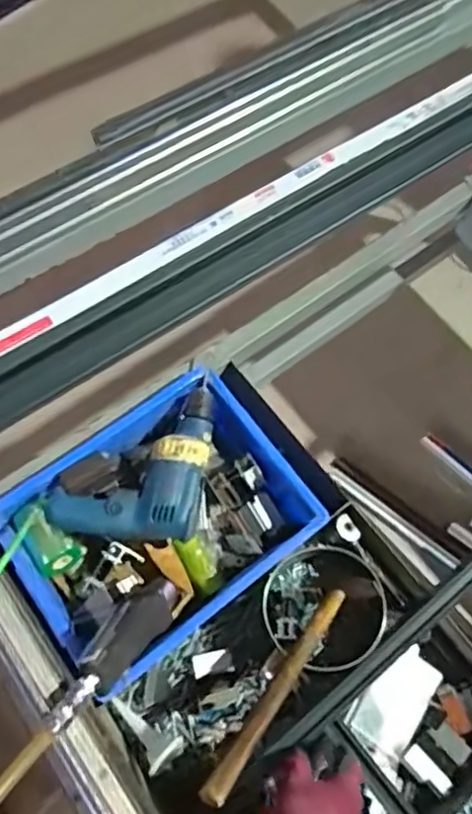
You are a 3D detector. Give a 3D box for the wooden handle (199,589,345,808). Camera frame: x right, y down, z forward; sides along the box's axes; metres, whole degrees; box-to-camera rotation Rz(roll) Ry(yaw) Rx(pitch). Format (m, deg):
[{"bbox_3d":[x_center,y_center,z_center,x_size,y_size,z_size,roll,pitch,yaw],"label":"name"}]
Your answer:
[{"bbox_3d":[0.051,0.298,0.662,0.019,0.016,0.275,38,46,12],"label":"wooden handle"}]

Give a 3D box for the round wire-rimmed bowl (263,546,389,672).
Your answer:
[{"bbox_3d":[0.105,0.249,0.756,0.138,0.074,0.138,2,68,-4],"label":"round wire-rimmed bowl"}]

